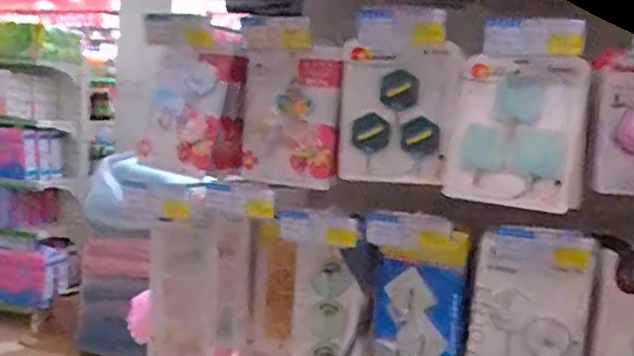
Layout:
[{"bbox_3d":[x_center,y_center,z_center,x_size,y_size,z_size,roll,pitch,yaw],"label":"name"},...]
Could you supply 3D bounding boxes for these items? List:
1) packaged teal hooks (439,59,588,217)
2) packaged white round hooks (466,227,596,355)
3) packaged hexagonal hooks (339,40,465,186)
[{"bbox_3d":[0.228,-0.052,0.671,0.142,0.160,0.040,6,7,23],"label":"packaged teal hooks"},{"bbox_3d":[0.249,0.158,0.690,0.124,0.190,0.021,5,6,8],"label":"packaged white round hooks"},{"bbox_3d":[0.101,-0.078,0.720,0.136,0.165,0.027,5,6,8],"label":"packaged hexagonal hooks"}]

